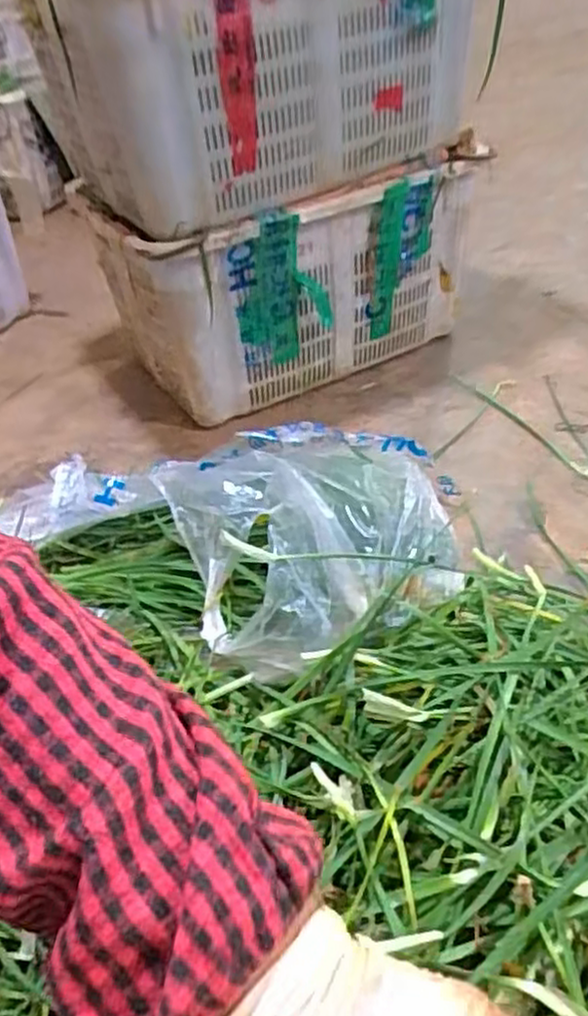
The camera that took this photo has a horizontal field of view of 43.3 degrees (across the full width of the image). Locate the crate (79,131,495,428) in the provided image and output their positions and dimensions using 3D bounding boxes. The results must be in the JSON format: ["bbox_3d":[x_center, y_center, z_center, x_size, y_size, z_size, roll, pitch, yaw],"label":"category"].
[{"bbox_3d":[-0.005,-0.428,1.396,0.619,0.375,0.342,-23,42,-17],"label":"crate"}]

